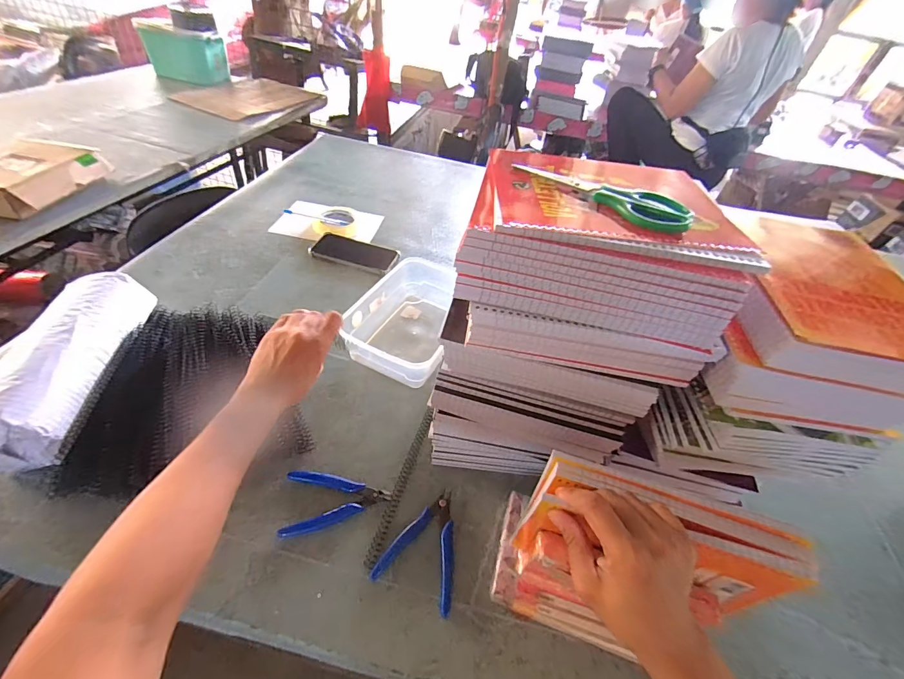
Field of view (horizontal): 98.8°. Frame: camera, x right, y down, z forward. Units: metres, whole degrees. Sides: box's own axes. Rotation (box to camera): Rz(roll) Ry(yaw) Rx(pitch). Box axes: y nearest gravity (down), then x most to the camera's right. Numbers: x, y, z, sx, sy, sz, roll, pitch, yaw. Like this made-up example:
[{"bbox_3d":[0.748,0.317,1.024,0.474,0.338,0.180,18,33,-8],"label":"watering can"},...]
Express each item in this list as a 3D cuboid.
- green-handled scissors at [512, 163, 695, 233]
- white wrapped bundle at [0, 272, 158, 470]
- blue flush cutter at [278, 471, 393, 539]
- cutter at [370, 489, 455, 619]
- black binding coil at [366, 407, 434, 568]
[{"bbox_3d":[0.126,-0.124,0.326,0.146,0.012,0.048,37,50,24],"label":"green-handled scissors"},{"bbox_3d":[-0.481,0.023,0.477,0.104,0.070,0.259,4,45,-7],"label":"white wrapped bundle"},{"bbox_3d":[-0.134,0.188,0.455,0.118,0.006,0.073,2,45,-9],"label":"blue flush cutter"},{"bbox_3d":[-0.020,0.223,0.429,0.083,0.014,0.114,23,45,12],"label":"cutter"},{"bbox_3d":[-0.060,0.169,0.478,0.014,0.011,0.205,18,45,6],"label":"black binding coil"}]

